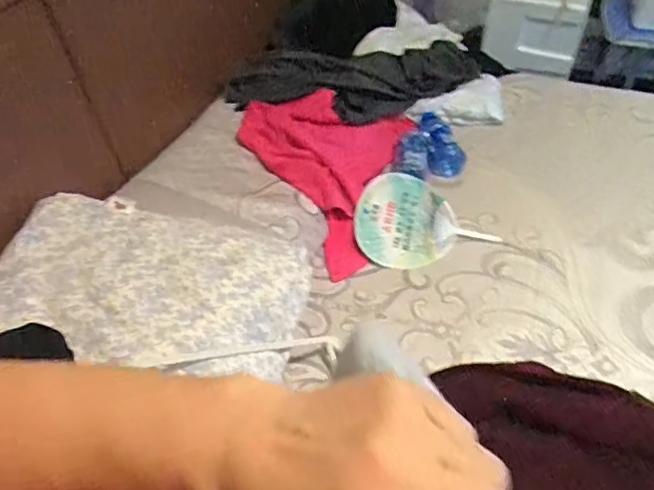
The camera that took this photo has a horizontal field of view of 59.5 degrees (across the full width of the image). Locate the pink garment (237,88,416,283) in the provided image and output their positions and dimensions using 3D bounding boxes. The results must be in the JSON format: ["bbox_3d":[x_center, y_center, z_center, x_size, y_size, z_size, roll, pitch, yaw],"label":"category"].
[{"bbox_3d":[-0.040,-0.180,1.231,0.352,0.133,0.512,11,45,13],"label":"pink garment"}]

